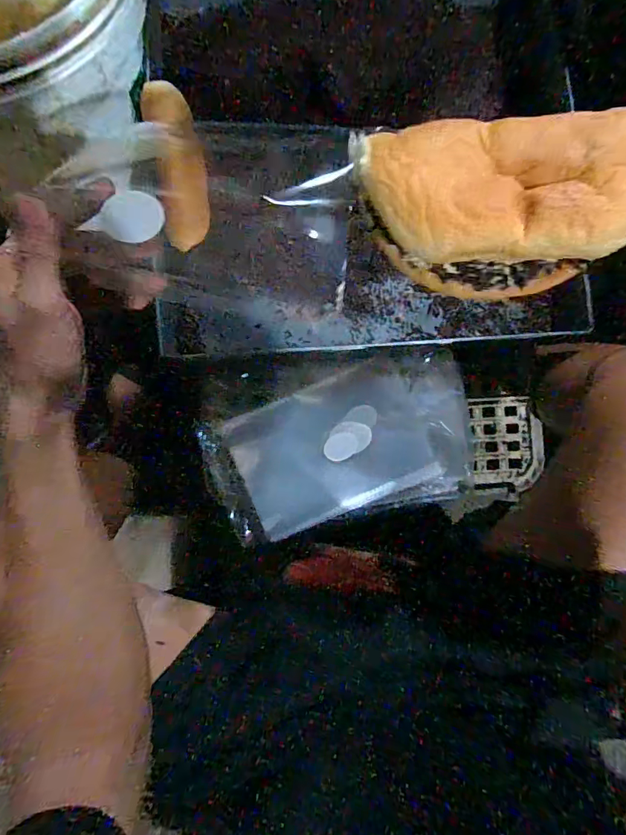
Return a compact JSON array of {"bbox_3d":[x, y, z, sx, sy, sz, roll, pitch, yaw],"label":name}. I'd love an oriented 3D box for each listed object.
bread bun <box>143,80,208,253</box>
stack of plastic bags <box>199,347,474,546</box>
[{"bbox_3d":[-0.138,-0.258,0.476,0.050,0.032,0.153,-5,117,-1],"label":"bread bun"},{"bbox_3d":[0.032,0.033,0.525,0.306,0.031,0.177,-13,87,-2],"label":"stack of plastic bags"}]

